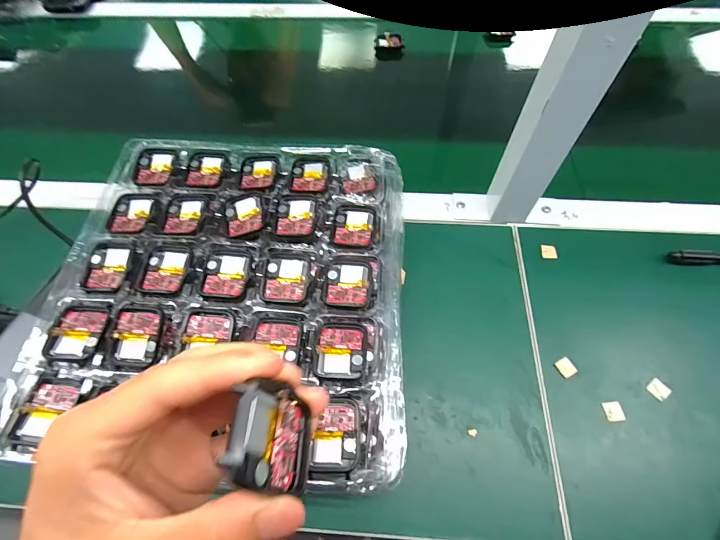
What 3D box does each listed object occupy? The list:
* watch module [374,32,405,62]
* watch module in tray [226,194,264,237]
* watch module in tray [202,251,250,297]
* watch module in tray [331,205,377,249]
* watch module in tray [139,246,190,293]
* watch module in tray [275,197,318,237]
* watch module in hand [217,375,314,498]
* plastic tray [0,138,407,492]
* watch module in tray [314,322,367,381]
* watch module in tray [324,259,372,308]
[{"bbox_3d":[0.049,-0.375,0.606,0.046,0.028,0.035,-5,61,-1],"label":"watch module"},{"bbox_3d":[-0.102,-0.049,0.317,0.033,0.007,0.040,-12,61,-5],"label":"watch module in tray"},{"bbox_3d":[-0.107,0.003,0.291,0.035,0.004,0.038,5,61,4],"label":"watch module in tray"},{"bbox_3d":[-0.005,-0.039,0.315,0.036,0.004,0.042,7,61,5],"label":"watch module in tray"},{"bbox_3d":[-0.156,-0.001,0.293,0.035,0.006,0.039,3,61,3],"label":"watch module in tray"},{"bbox_3d":[-0.055,-0.048,0.314,0.034,0.007,0.039,1,61,2],"label":"watch module in tray"},{"bbox_3d":[-0.035,0.064,0.138,0.012,0.050,0.035,-15,52,17],"label":"watch module in hand"},{"bbox_3d":[-0.100,0.001,0.297,0.273,0.031,0.287,1,61,2],"label":"plastic tray"},{"bbox_3d":[-0.014,0.058,0.261,0.035,0.008,0.041,3,61,3],"label":"watch module in tray"},{"bbox_3d":[-0.009,0.011,0.289,0.036,0.007,0.039,3,61,3],"label":"watch module in tray"}]

